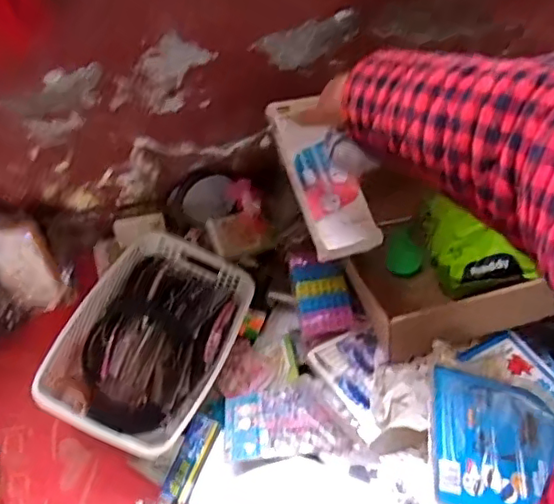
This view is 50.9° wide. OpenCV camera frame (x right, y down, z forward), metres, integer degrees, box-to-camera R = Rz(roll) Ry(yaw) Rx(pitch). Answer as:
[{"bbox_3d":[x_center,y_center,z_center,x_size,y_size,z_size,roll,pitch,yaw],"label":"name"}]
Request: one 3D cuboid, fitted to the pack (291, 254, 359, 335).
[{"bbox_3d":[0.065,0.056,0.816,0.075,0.028,0.121,-8,52,-6],"label":"pack"}]

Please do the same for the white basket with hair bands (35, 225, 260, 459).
[{"bbox_3d":[-0.175,0.137,0.834,0.208,0.123,0.301,18,54,14],"label":"white basket with hair bands"}]

